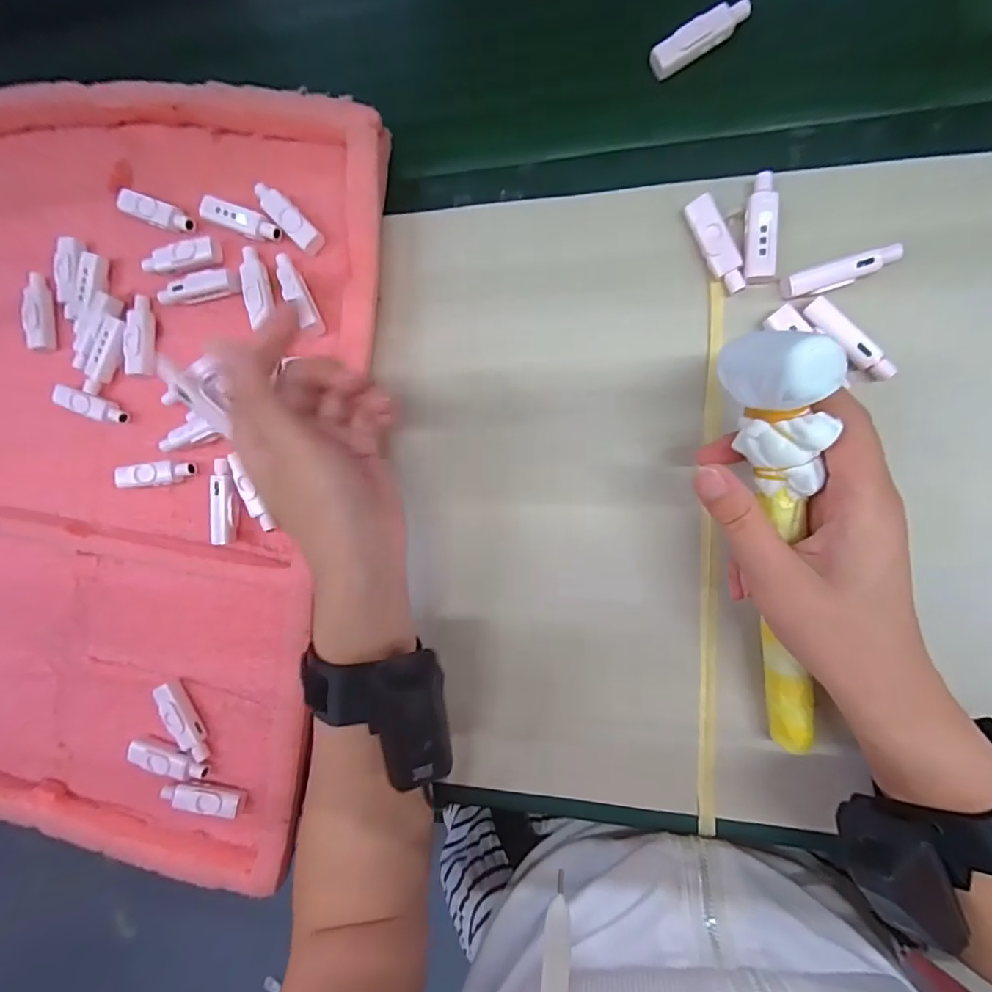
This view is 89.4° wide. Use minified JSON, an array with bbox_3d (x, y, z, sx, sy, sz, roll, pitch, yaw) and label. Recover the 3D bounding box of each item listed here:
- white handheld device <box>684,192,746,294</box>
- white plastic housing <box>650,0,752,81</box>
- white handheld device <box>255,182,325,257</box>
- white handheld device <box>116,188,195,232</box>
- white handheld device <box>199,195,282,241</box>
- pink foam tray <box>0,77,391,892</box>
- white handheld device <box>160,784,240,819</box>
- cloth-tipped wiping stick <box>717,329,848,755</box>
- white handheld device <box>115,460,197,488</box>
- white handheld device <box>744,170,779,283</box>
[{"bbox_3d":[0.125,-0.141,0.285,0.015,0.014,0.056,-26,86,9],"label":"white handheld device"},{"bbox_3d":[0.119,-0.270,0.294,0.057,0.009,0.017,-29,85,9],"label":"white plastic housing"},{"bbox_3d":[-0.136,-0.180,0.322,0.055,0.008,0.017,43,97,7],"label":"white handheld device"},{"bbox_3d":[-0.233,-0.193,0.341,0.055,0.007,0.016,25,94,9],"label":"white handheld device"},{"bbox_3d":[-0.167,-0.180,0.327,0.057,0.009,0.016,25,94,9],"label":"white handheld device"},{"bbox_3d":[-0.284,-0.021,0.357,0.393,0.039,0.508,8,92,10],"label":"pink foam tray"},{"bbox_3d":[-0.196,0.202,0.331,0.051,0.011,0.014,4,91,10],"label":"white handheld device"},{"bbox_3d":[0.134,0.032,0.237,0.037,0.026,0.214,-9,111,10],"label":"cloth-tipped wiping stick"},{"bbox_3d":[-0.232,-0.015,0.343,0.052,0.012,0.016,-5,89,10],"label":"white handheld device"},{"bbox_3d":[0.148,-0.149,0.281,0.016,0.013,0.058,1,90,10],"label":"white handheld device"}]

